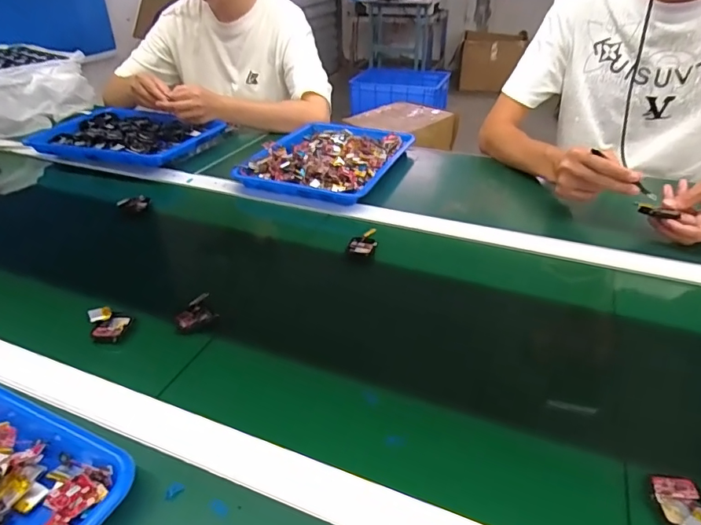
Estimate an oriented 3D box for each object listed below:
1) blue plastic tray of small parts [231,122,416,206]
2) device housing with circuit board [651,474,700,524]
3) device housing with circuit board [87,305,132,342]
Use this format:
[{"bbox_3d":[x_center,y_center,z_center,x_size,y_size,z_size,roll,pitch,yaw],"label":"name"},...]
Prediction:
[{"bbox_3d":[-0.030,-0.198,0.874,0.224,0.029,0.314,14,36,20],"label":"blue plastic tray of small parts"},{"bbox_3d":[0.249,0.184,0.356,0.037,0.012,0.054,7,35,10],"label":"device housing with circuit board"},{"bbox_3d":[-0.267,0.066,0.533,0.040,0.019,0.042,0,34,0],"label":"device housing with circuit board"}]

